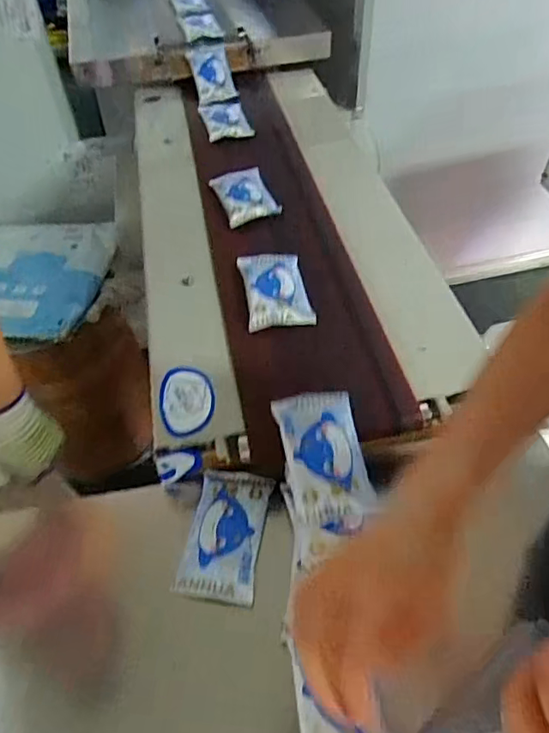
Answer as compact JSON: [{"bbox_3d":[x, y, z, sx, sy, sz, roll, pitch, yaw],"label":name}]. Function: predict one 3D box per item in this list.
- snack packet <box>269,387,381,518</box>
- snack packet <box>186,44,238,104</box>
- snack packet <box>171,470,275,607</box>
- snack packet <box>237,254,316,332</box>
[{"bbox_3d":[0.051,0.088,0.557,0.080,0.028,0.135,-9,52,-8],"label":"snack packet"},{"bbox_3d":[-0.142,-0.662,1.199,0.089,0.024,0.169,-16,70,11],"label":"snack packet"},{"bbox_3d":[-0.053,0.184,0.590,0.081,0.018,0.143,9,52,6],"label":"snack packet"},{"bbox_3d":[0.000,-0.110,0.728,0.084,0.022,0.146,-7,52,-7],"label":"snack packet"}]

